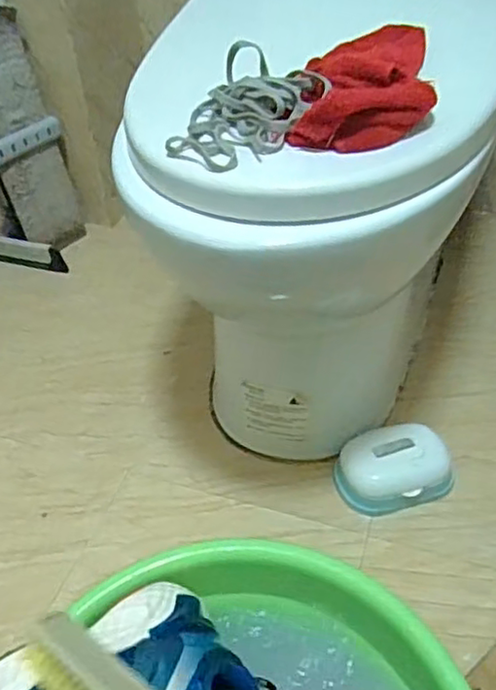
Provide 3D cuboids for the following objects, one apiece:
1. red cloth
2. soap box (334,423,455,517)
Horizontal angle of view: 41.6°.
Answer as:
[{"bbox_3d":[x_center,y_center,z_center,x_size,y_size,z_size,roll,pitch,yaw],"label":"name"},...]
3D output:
[{"bbox_3d":[0.105,-0.229,0.547,0.098,0.042,0.214,8,45,12],"label":"red cloth"},{"bbox_3d":[0.171,0.144,0.772,0.129,0.062,0.091,-16,45,-13],"label":"soap box"}]

